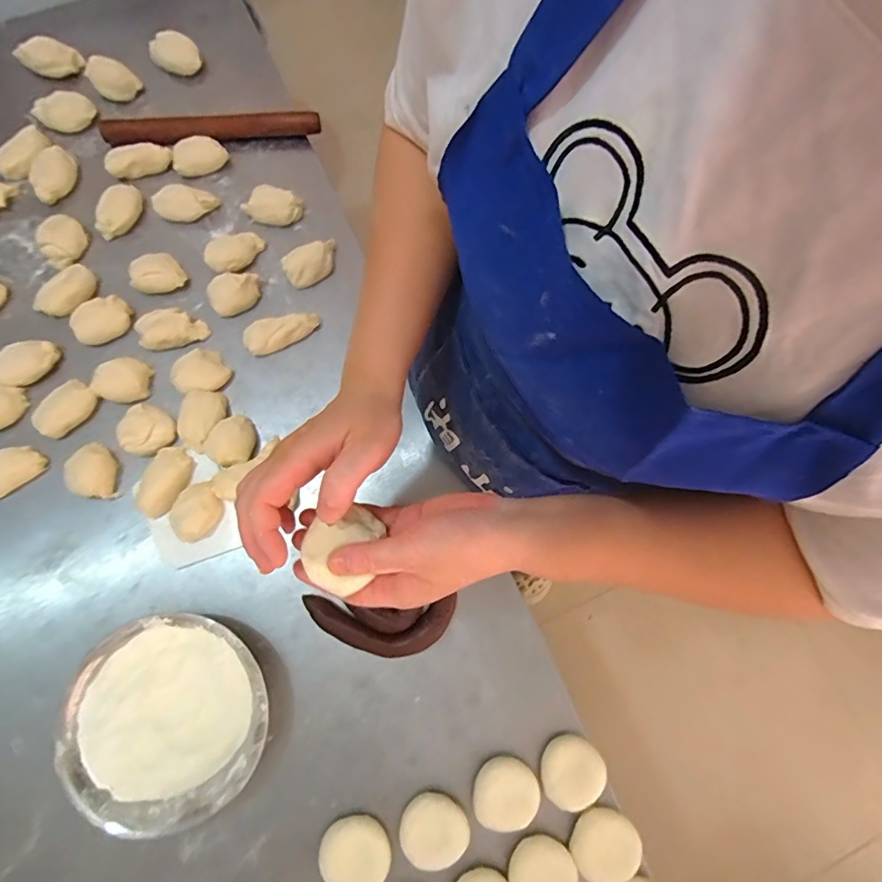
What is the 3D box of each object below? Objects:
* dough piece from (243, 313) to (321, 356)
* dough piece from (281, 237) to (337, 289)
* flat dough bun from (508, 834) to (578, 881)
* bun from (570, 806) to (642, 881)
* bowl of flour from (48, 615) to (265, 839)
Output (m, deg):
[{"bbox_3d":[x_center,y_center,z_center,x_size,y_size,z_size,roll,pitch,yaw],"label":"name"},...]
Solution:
[{"bbox_3d":[-0.191,-0.131,0.606,0.089,0.027,0.033,-18,79,-6],"label":"dough piece"},{"bbox_3d":[-0.161,-0.222,0.631,0.068,0.025,0.046,-22,80,-7],"label":"dough piece"},{"bbox_3d":[0.103,0.433,0.503,0.063,0.015,0.063,-30,81,-9],"label":"flat dough bun"},{"bbox_3d":[0.168,0.413,0.513,0.067,0.014,0.063,1,78,-3],"label":"bun"},{"bbox_3d":[-0.267,0.271,0.501,0.182,0.047,0.186,1,78,-3],"label":"bowl of flour"}]

